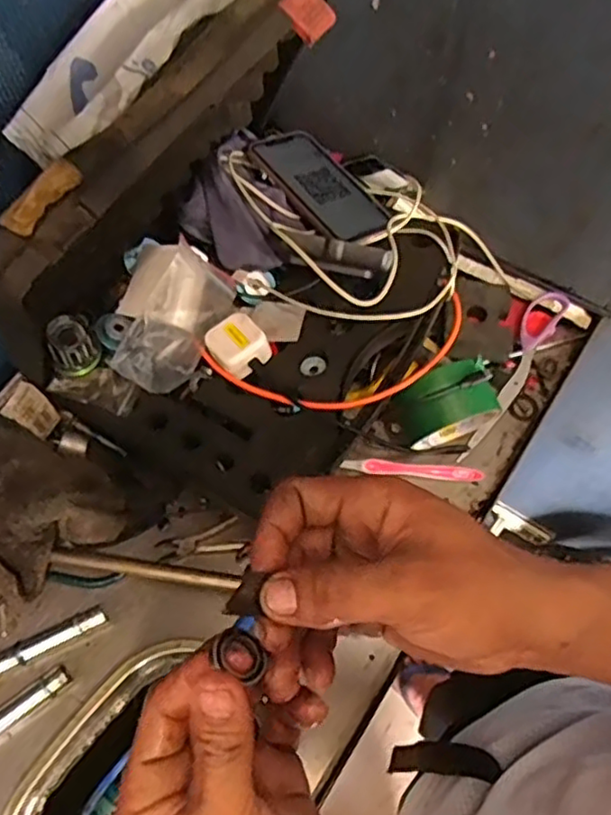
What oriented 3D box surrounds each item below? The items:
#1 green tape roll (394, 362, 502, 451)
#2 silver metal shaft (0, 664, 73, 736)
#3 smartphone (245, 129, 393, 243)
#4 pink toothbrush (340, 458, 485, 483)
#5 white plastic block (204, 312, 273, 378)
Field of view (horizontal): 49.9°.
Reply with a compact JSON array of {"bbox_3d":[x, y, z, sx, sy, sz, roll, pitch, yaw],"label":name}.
[{"bbox_3d":[0.124,0.002,0.574,0.080,0.087,0.046,-21,66,-11],"label":"green tape roll"},{"bbox_3d":[-0.228,0.236,0.502,0.102,0.022,0.021,-35,70,-17],"label":"silver metal shaft"},{"bbox_3d":[0.015,-0.218,0.634,0.085,0.009,0.152,-28,67,-31],"label":"smartphone"},{"bbox_3d":[0.099,0.057,0.603,0.128,0.008,0.013,5,64,1],"label":"pink toothbrush"},{"bbox_3d":[-0.059,-0.054,0.568,0.044,0.023,0.052,-36,70,-17],"label":"white plastic block"}]

